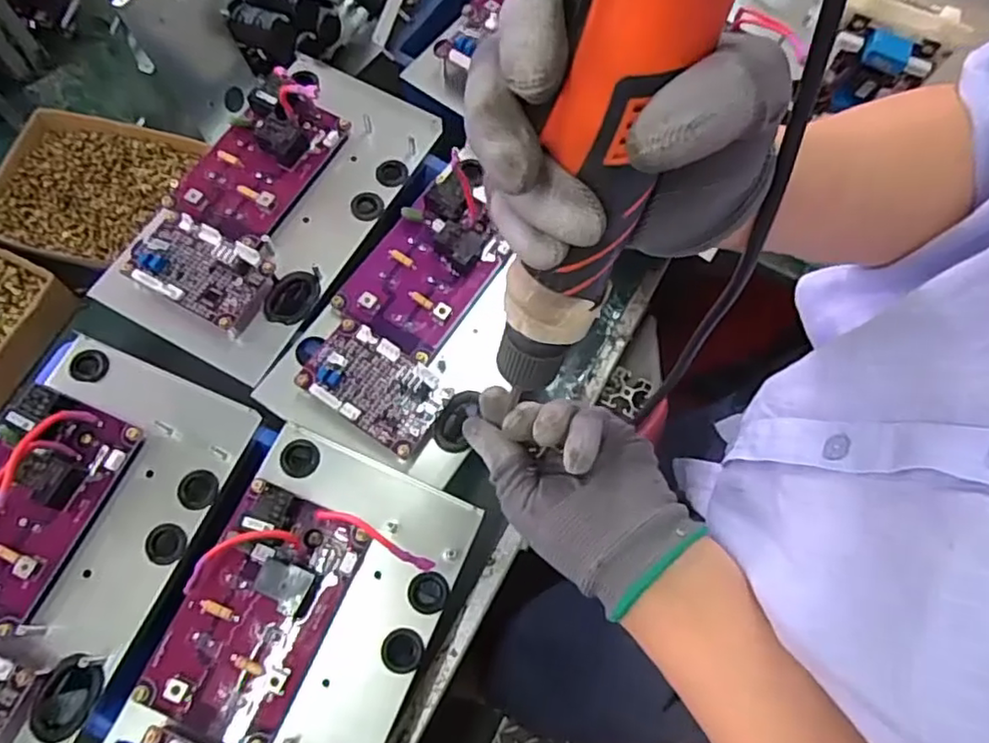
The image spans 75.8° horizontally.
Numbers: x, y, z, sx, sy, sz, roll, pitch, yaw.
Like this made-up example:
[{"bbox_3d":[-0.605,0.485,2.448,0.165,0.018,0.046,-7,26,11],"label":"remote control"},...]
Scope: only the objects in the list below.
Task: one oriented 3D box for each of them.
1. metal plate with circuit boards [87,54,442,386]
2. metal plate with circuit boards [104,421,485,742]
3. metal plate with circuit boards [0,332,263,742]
[{"bbox_3d":[-0.167,-0.134,0.476,0.143,0.030,0.259,28,71,8],"label":"metal plate with circuit boards"},{"bbox_3d":[-0.123,0.169,0.369,0.145,0.032,0.255,22,71,6],"label":"metal plate with circuit boards"},{"bbox_3d":[-0.280,0.103,0.375,0.161,0.050,0.259,23,71,6],"label":"metal plate with circuit boards"}]

